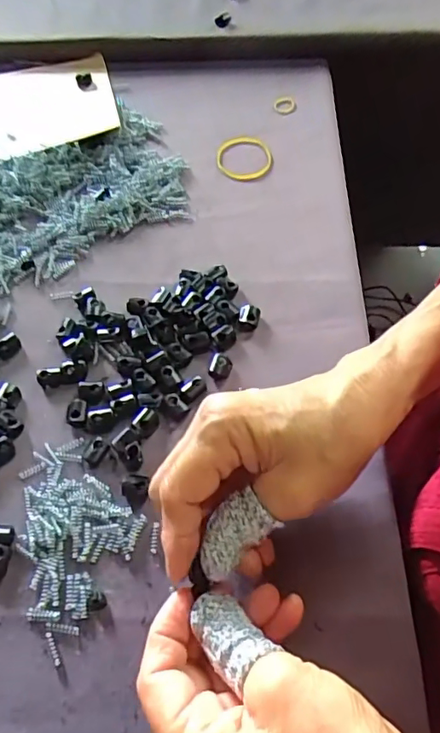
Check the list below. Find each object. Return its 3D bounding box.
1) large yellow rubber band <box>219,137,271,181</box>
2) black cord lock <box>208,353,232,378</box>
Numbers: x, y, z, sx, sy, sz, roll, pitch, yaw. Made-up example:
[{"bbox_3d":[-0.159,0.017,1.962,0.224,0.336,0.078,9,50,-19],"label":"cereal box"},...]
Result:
[{"bbox_3d":[0.020,-0.167,0.431,0.046,0.007,0.046,-26,63,-13],"label":"large yellow rubber band"},{"bbox_3d":[0.000,-0.001,0.328,0.013,0.006,0.015,7,59,4],"label":"black cord lock"}]

